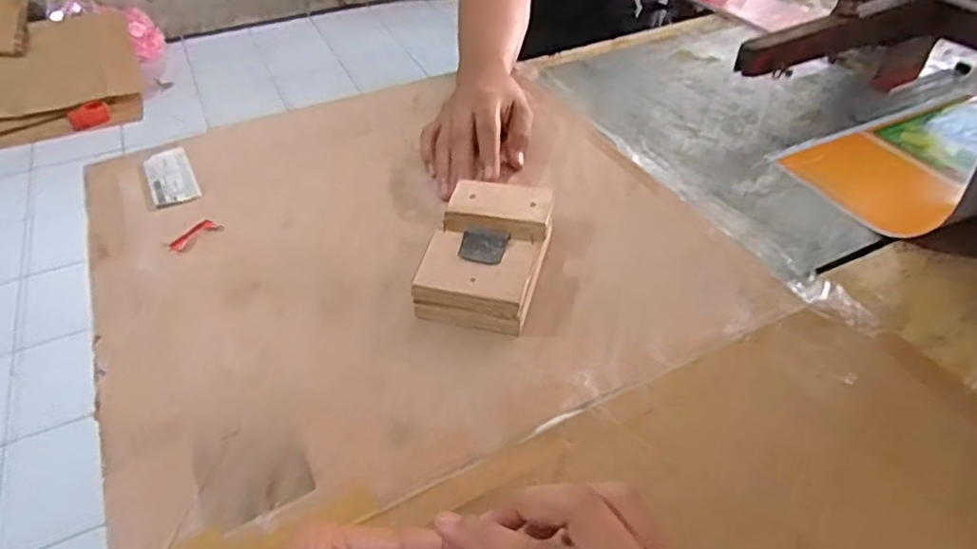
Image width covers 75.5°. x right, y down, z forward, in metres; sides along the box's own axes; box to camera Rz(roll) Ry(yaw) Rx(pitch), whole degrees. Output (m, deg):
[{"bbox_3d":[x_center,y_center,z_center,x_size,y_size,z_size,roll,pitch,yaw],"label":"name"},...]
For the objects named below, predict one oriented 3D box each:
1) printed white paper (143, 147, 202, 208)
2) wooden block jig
[{"bbox_3d":[-0.298,-0.091,0.592,0.039,0.004,0.093,-22,48,-21],"label":"printed white paper"},{"bbox_3d":[0.000,-0.016,0.466,0.076,0.032,0.128,11,45,12],"label":"wooden block jig"}]

